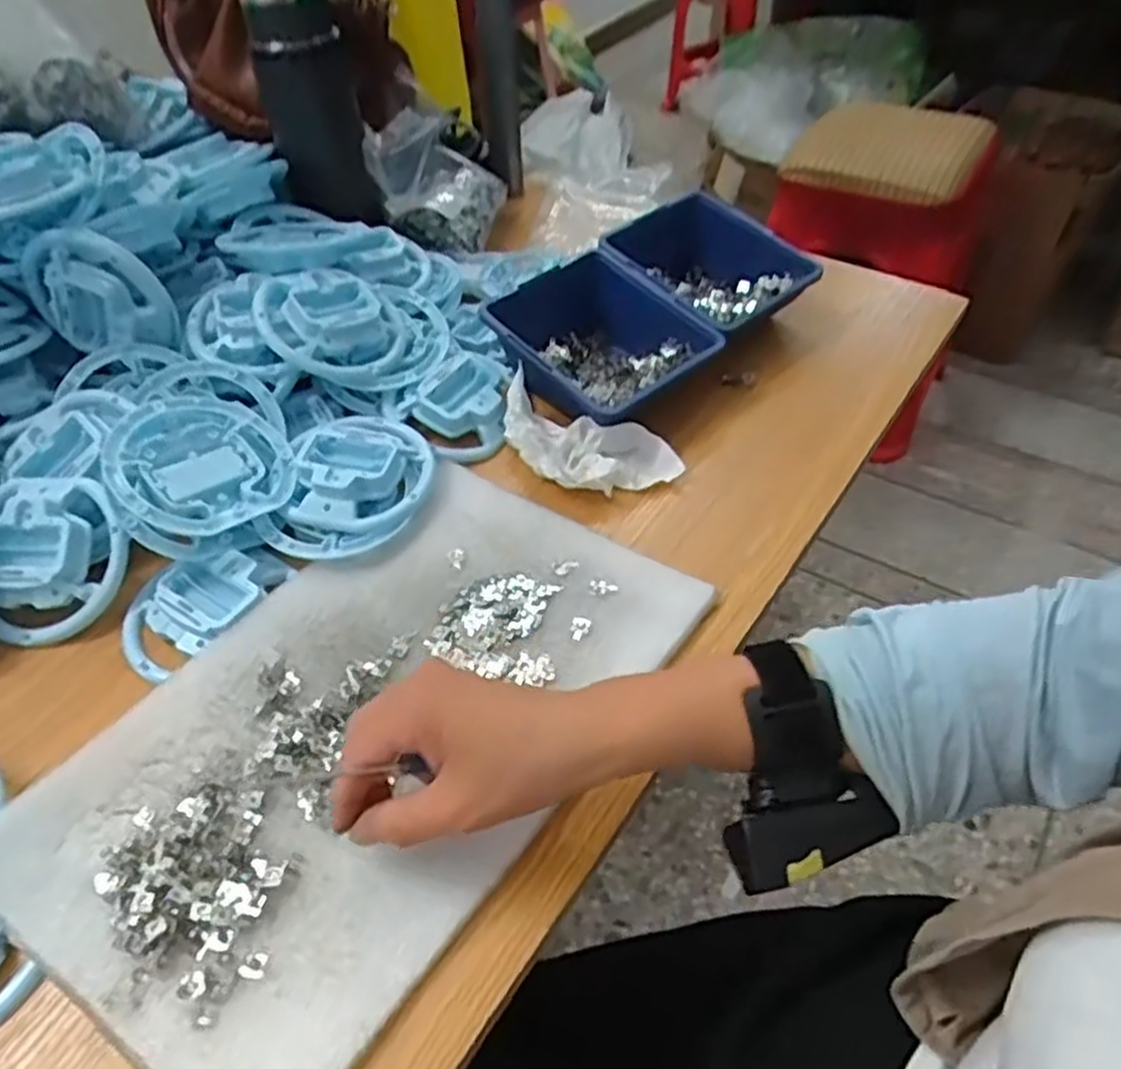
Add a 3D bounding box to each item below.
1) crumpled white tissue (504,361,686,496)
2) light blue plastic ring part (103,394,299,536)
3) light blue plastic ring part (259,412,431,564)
[{"bbox_3d":[0.014,-0.062,0.530,0.127,0.028,0.067,28,55,24],"label":"crumpled white tissue"},{"bbox_3d":[-0.219,-0.043,0.478,0.104,0.016,0.100,16,50,-20],"label":"light blue plastic ring part"},{"bbox_3d":[-0.134,-0.037,0.499,0.090,0.029,0.115,6,49,8],"label":"light blue plastic ring part"}]

